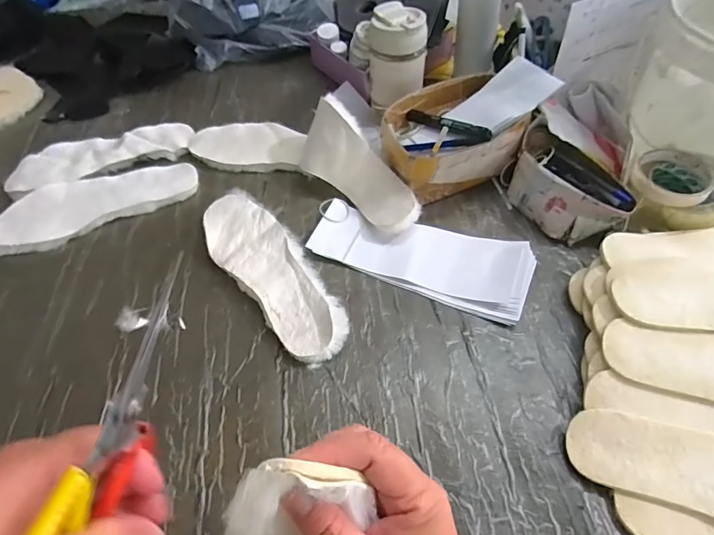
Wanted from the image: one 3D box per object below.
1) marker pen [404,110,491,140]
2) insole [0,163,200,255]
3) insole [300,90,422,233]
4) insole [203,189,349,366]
[{"bbox_3d":[0.117,-0.189,0.599,0.024,0.018,0.145,-31,38,-19],"label":"marker pen"},{"bbox_3d":[-0.359,-0.088,0.622,0.269,0.025,0.092,-18,54,-11],"label":"insole"},{"bbox_3d":[-0.004,-0.128,0.613,0.216,0.103,0.043,50,30,12],"label":"insole"},{"bbox_3d":[-0.105,0.000,0.551,0.087,0.030,0.276,-32,58,-20],"label":"insole"}]

